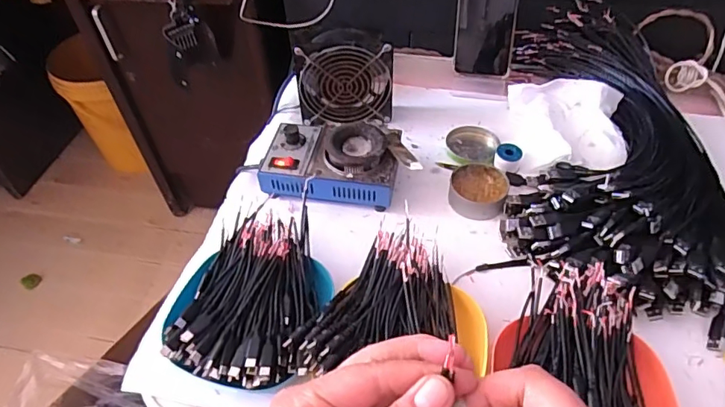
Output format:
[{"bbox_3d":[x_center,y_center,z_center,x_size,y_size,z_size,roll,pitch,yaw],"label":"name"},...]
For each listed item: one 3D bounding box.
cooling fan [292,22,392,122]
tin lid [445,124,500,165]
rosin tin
[{"bbox_3d":[-0.021,-0.162,0.645,0.119,0.112,0.054,1,49,4],"label":"cooling fan"},{"bbox_3d":[0.138,-0.073,0.638,0.063,0.013,0.057,8,50,10],"label":"tin lid"},{"bbox_3d":[0.130,-0.014,0.569,0.062,0.023,0.060,9,50,11],"label":"rosin tin"}]

